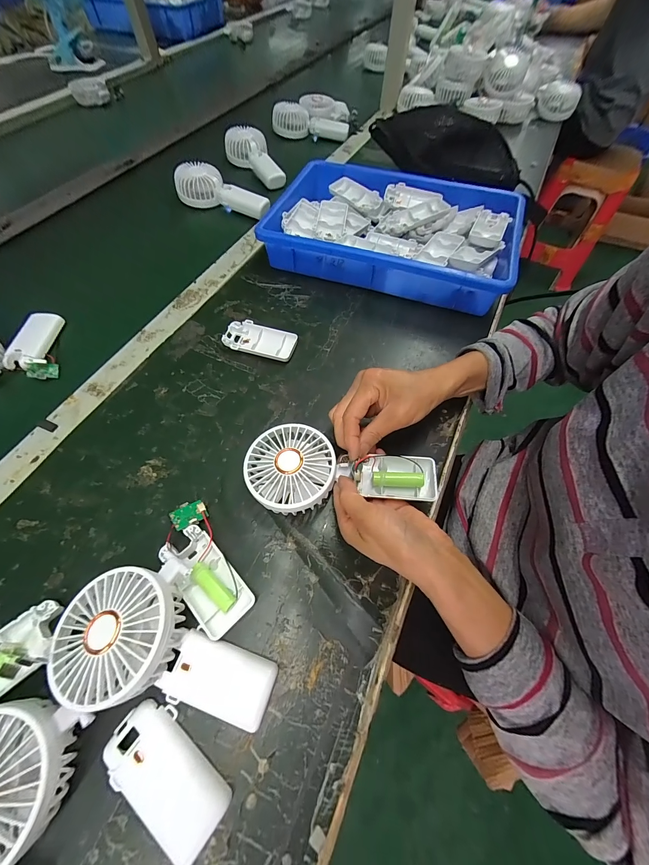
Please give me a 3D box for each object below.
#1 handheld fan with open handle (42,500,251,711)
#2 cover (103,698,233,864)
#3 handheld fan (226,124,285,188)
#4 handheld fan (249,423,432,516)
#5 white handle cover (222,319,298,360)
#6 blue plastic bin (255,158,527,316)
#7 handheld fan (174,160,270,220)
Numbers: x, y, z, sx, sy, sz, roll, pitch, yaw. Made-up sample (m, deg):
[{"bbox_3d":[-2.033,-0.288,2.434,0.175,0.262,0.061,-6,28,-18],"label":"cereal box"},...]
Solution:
[{"bbox_3d":[-0.143,0.135,0.253,0.133,0.053,0.114,-33,67,-18],"label":"handheld fan with open handle"},{"bbox_3d":[-0.112,0.241,0.218,0.093,0.018,0.044,34,66,18],"label":"cover"},{"bbox_3d":[-0.139,-0.581,0.659,0.083,0.041,0.177,-32,77,-17],"label":"handheld fan"},{"bbox_3d":[0.016,0.037,0.299,0.180,0.030,0.086,6,60,-5],"label":"handheld fan"},{"bbox_3d":[-0.085,-0.120,0.411,0.095,0.016,0.049,15,61,9],"label":"white handle cover"},{"bbox_3d":[0.105,-0.321,0.493,0.354,0.066,0.246,18,62,10],"label":"blue plastic bin"},{"bbox_3d":[-0.193,-0.453,0.582,0.177,0.045,0.079,30,65,14],"label":"handheld fan"}]

